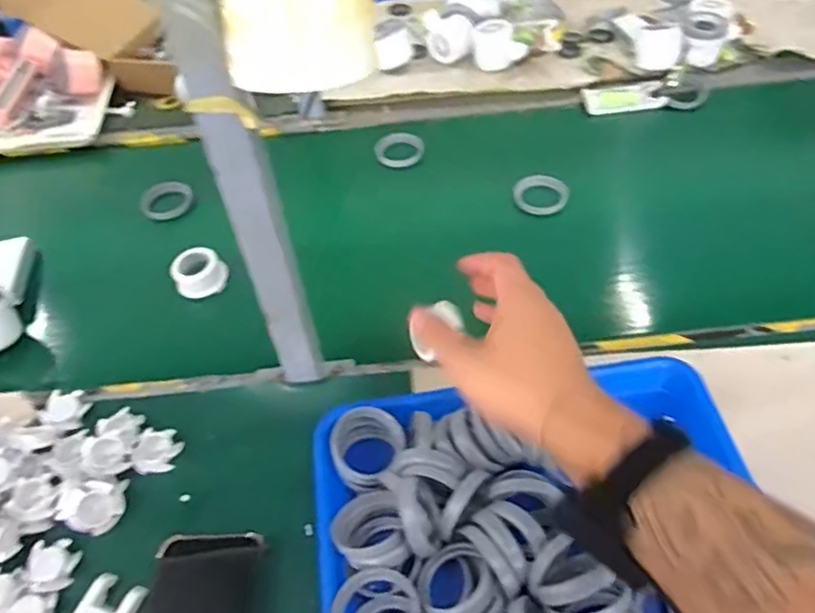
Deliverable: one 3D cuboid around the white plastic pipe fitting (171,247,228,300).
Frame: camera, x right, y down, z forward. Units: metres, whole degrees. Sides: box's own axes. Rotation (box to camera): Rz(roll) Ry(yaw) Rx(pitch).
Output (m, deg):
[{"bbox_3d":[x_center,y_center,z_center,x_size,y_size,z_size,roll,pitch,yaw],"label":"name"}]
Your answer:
[{"bbox_3d":[-0.224,-0.038,0.690,0.054,0.030,0.046,-22,50,-14],"label":"white plastic pipe fitting"}]

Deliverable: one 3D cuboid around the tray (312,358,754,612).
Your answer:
[{"bbox_3d":[0.083,0.160,0.471,0.301,0.057,0.238,-9,48,-3],"label":"tray"}]

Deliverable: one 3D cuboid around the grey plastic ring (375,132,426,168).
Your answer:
[{"bbox_3d":[-0.009,-0.206,0.836,0.064,0.016,0.060,-6,48,-1],"label":"grey plastic ring"}]

